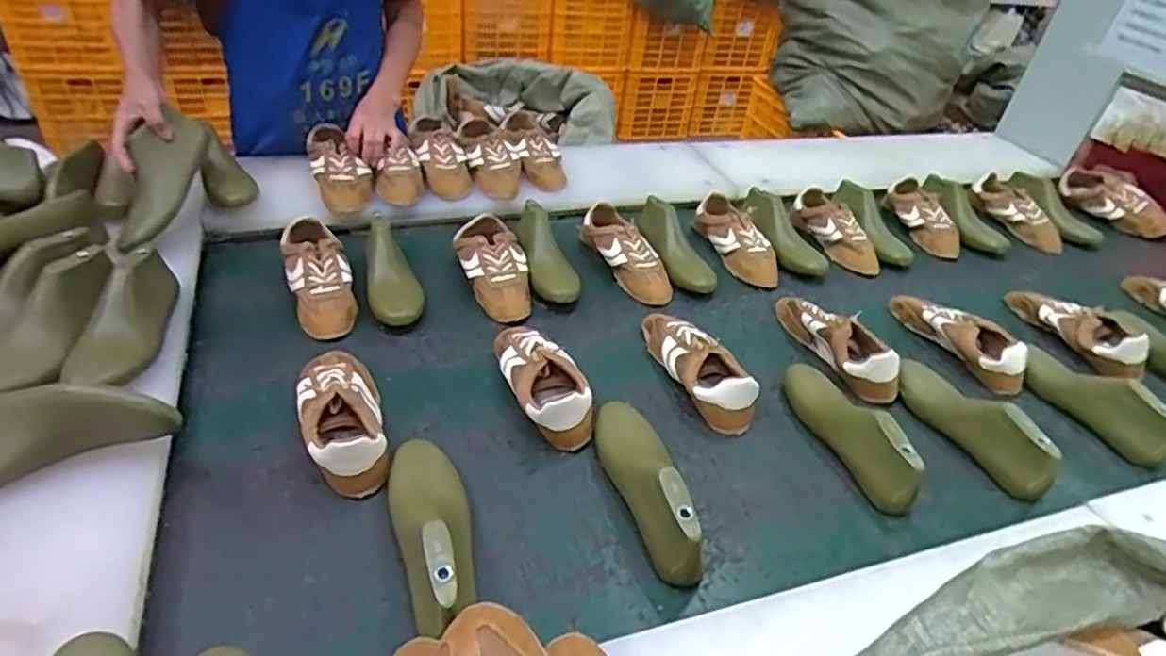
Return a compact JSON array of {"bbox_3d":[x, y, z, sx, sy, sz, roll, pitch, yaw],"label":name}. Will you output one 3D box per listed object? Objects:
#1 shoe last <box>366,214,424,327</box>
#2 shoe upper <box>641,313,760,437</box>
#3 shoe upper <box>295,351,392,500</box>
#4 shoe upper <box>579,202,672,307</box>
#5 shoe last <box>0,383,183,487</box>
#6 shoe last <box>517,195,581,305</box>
[{"bbox_3d":[-0.306,-0.100,1.068,0.081,0.082,0.236,-8,40,-17],"label":"shoe last"},{"bbox_3d":[0.164,0.044,0.984,0.086,0.065,0.242,-8,40,-17],"label":"shoe upper"},{"bbox_3d":[-0.298,0.100,0.828,0.095,0.074,0.228,-8,41,-18],"label":"shoe upper"},{"bbox_3d":[0.074,-0.130,1.200,0.109,0.076,0.226,-8,40,-17],"label":"shoe upper"},{"bbox_3d":[-0.550,0.111,0.672,0.249,0.074,0.077,1,39,-7],"label":"shoe last"},{"bbox_3d":[-0.066,-0.126,1.162,0.081,0.087,0.239,-4,39,-13],"label":"shoe last"}]

